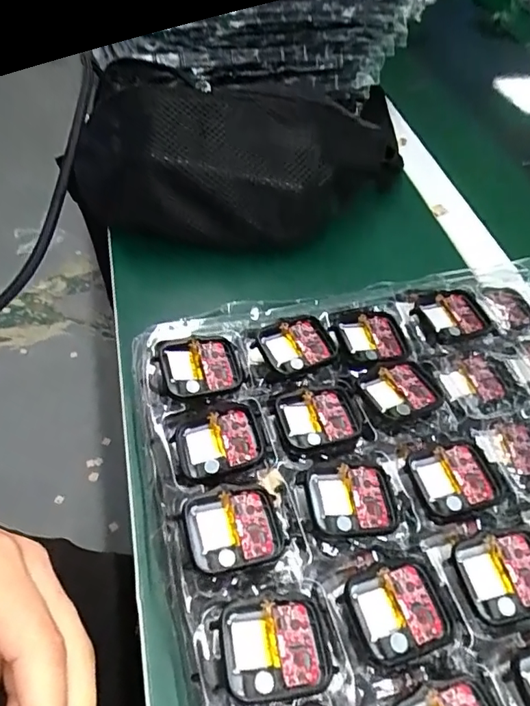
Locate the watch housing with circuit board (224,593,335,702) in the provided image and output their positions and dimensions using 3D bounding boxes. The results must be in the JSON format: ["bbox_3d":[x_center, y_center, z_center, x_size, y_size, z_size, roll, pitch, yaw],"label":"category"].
[{"bbox_3d":[0.005,0.119,0.211,0.043,0.007,0.037,-2,53,-7],"label":"watch housing with circuit board"}]

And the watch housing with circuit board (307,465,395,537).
[{"bbox_3d":[0.043,0.073,0.253,0.043,0.009,0.036,-1,52,-7],"label":"watch housing with circuit board"}]

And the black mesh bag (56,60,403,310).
[{"bbox_3d":[-0.013,-0.157,0.433,0.276,0.118,0.131,-16,56,-18],"label":"black mesh bag"}]

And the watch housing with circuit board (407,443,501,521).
[{"bbox_3d":[0.099,0.066,0.269,0.044,0.008,0.037,-10,54,-14],"label":"watch housing with circuit board"}]

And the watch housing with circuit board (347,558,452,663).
[{"bbox_3d":[0.060,0.113,0.228,0.044,0.004,0.037,-10,54,-14],"label":"watch housing with circuit board"}]

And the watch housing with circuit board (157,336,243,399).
[{"bbox_3d":[-0.036,0.007,0.293,0.044,0.007,0.037,-9,54,-13],"label":"watch housing with circuit board"}]

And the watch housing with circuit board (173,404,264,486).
[{"bbox_3d":[-0.023,0.048,0.269,0.043,0.011,0.039,-7,54,-12],"label":"watch housing with circuit board"}]

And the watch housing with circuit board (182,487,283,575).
[{"bbox_3d":[-0.014,0.081,0.239,0.044,0.004,0.037,-8,54,-12],"label":"watch housing with circuit board"}]

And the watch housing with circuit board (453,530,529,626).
[{"bbox_3d":[0.113,0.103,0.239,0.044,0.008,0.037,-3,53,-9],"label":"watch housing with circuit board"}]

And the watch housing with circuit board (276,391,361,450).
[{"bbox_3d":[0.028,0.036,0.285,0.040,0.006,0.036,-10,54,-14],"label":"watch housing with circuit board"}]

